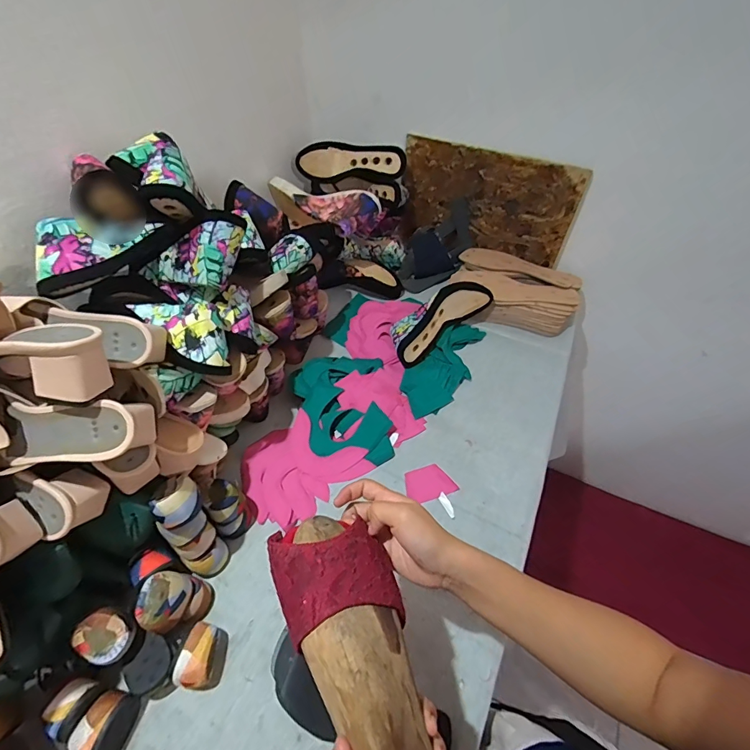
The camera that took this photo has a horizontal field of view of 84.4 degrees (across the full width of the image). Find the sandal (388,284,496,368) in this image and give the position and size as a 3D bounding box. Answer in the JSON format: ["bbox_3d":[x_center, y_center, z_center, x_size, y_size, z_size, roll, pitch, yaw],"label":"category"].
[{"bbox_3d":[0.119,-0.113,0.798,0.214,0.084,0.079,-31,57,-24],"label":"sandal"}]

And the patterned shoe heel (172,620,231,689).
[{"bbox_3d":[-0.199,0.326,0.479,0.041,0.049,0.064,9,51,6],"label":"patterned shoe heel"}]

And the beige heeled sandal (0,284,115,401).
[{"bbox_3d":[-0.359,-0.030,0.398,0.215,0.080,0.107,12,51,10],"label":"beige heeled sandal"}]

